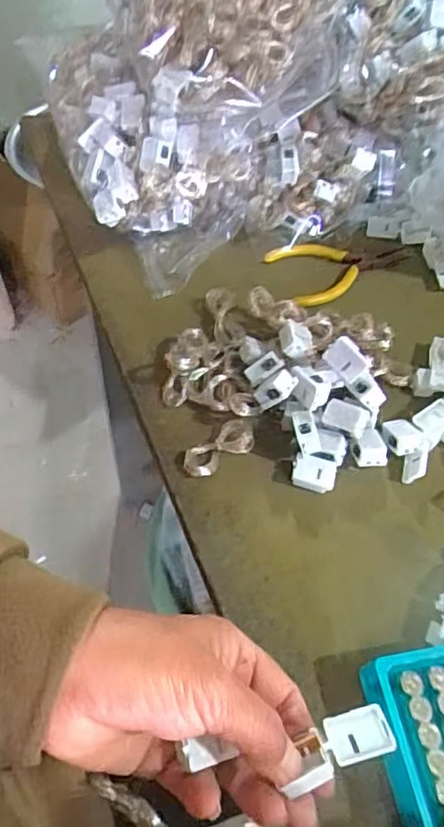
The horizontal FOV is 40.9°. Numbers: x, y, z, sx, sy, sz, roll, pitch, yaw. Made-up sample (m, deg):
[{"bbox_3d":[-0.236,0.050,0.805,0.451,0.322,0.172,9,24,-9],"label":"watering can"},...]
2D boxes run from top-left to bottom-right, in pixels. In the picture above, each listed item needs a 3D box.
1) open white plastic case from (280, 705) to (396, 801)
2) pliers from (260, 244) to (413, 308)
[{"bbox_3d":[0.050,0.146,0.261,0.049,0.011,0.021,-23,61,-12],"label":"open white plastic case"},{"bbox_3d":[0.104,-0.121,0.490,0.123,0.011,0.058,-13,58,-12],"label":"pliers"}]

